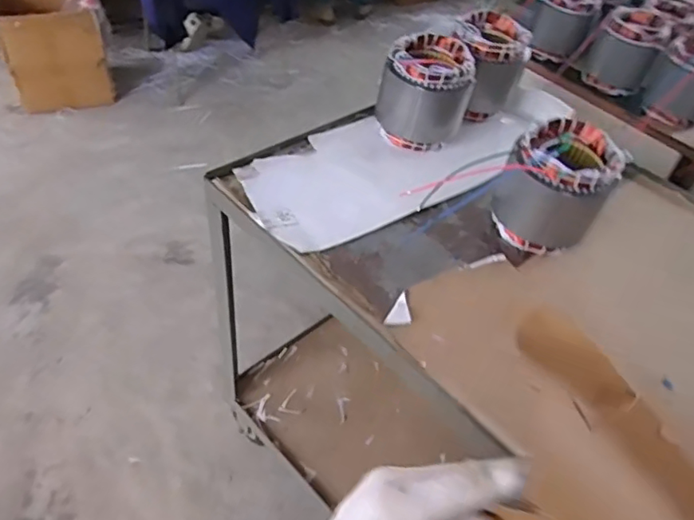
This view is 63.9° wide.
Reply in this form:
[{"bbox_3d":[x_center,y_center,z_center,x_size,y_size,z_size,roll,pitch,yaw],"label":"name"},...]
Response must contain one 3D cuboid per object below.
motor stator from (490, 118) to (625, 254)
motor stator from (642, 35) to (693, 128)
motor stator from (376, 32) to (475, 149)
[{"bbox_3d":[0.312,-0.111,0.849,0.150,0.175,0.132,22,47,12],"label":"motor stator"},{"bbox_3d":[0.795,-0.421,1.288,0.151,0.150,0.162,25,47,15],"label":"motor stator"},{"bbox_3d":[0.140,-0.299,0.999,0.157,0.156,0.134,14,46,5],"label":"motor stator"}]

